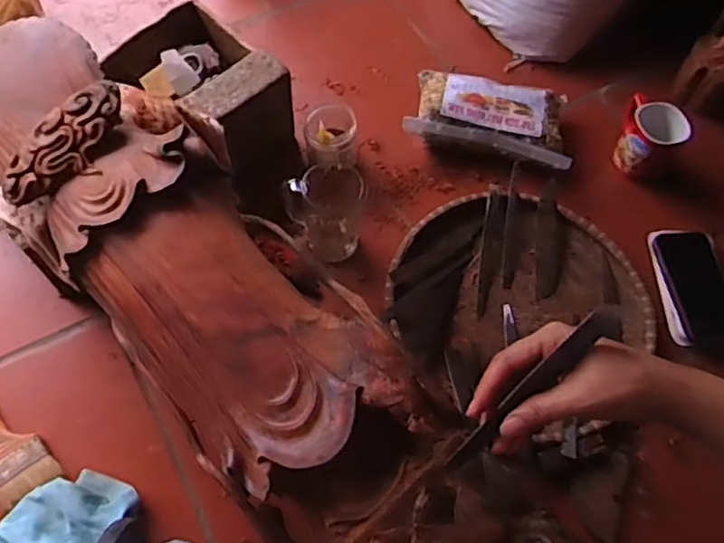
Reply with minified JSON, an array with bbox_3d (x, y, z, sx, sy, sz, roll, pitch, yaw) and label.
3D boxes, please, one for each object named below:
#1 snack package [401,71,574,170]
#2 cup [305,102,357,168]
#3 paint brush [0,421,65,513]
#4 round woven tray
[{"bbox_3d":[0.189,-0.228,0.911,0.234,0.060,0.133,13,62,3],"label":"snack package"},{"bbox_3d":[-0.042,-0.184,0.857,0.075,0.081,0.067,0,61,-2],"label":"cup"},{"bbox_3d":[-0.410,0.182,0.696,0.068,0.010,0.172,-35,68,-19],"label":"paint brush"},{"bbox_3d":[0.203,0.045,0.801,0.325,0.054,0.317,1,61,-2],"label":"round woven tray"}]

